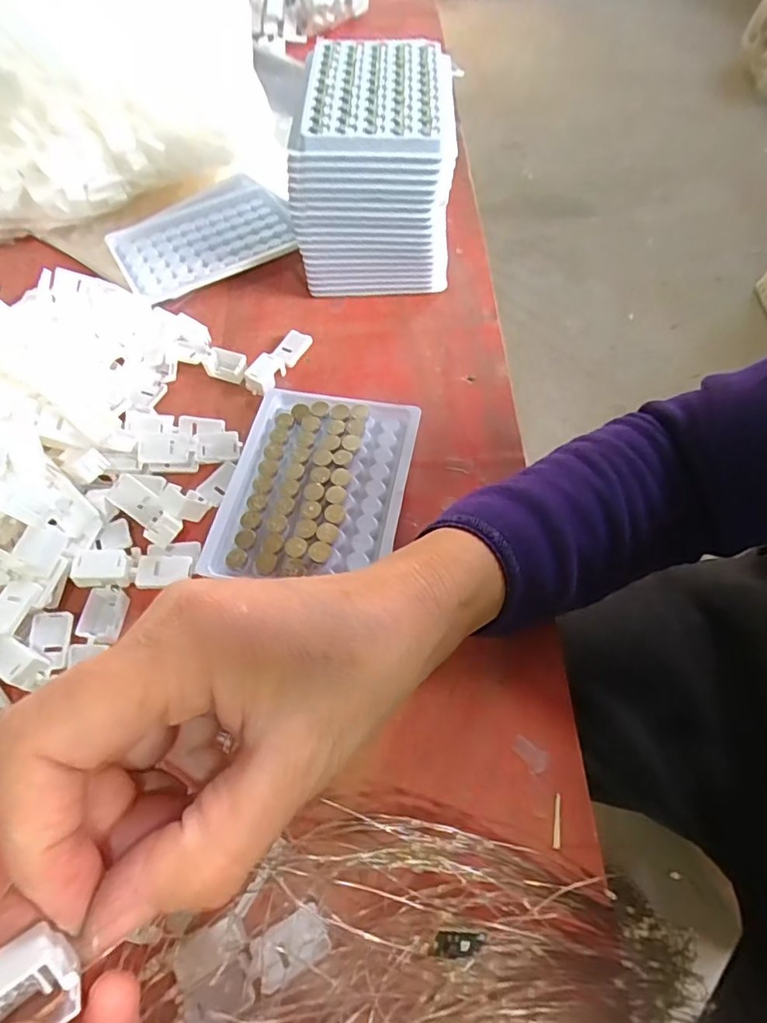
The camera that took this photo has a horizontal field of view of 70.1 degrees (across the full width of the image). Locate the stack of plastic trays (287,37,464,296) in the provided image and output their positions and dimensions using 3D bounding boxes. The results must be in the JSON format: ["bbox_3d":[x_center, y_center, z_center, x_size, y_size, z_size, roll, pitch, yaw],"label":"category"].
[{"bbox_3d":[-0.002,-0.232,0.378,0.097,0.107,0.127,4,60,4],"label":"stack of plastic trays"}]

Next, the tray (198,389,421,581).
[{"bbox_3d":[-0.038,-0.016,0.310,0.098,0.010,0.122,9,60,7],"label":"tray"}]

